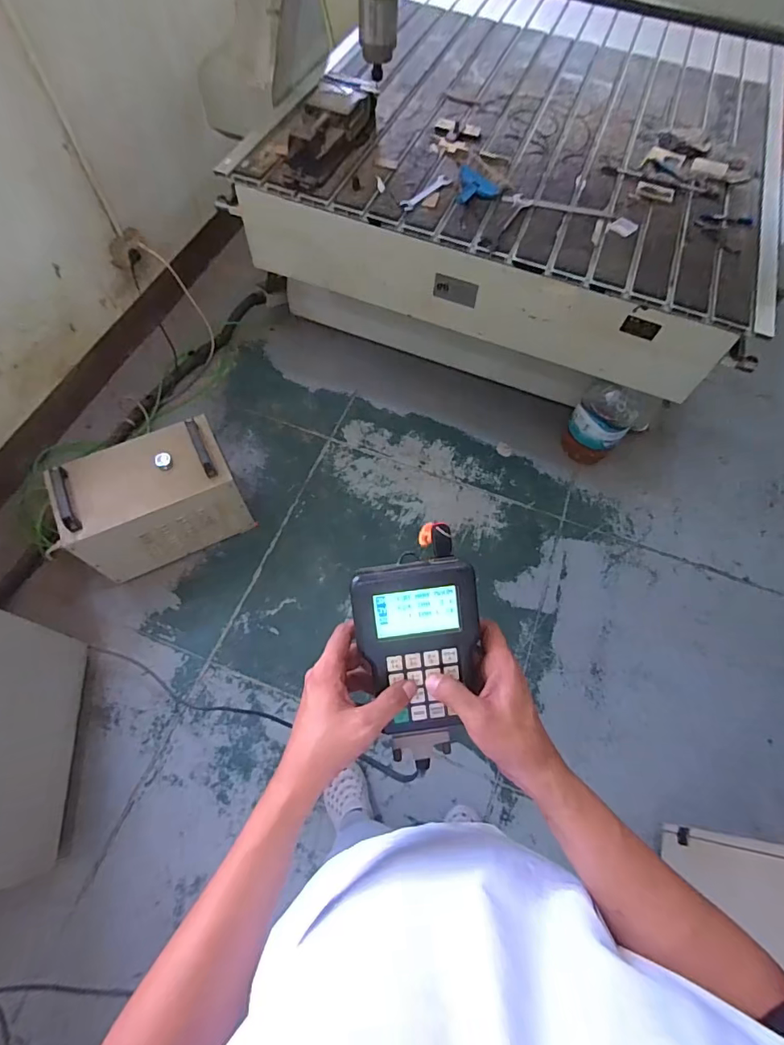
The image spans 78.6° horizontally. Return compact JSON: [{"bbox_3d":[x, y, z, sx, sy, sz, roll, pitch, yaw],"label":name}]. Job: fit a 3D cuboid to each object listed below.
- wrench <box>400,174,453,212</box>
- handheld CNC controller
[{"bbox_3d":[0.096,-0.895,1.302,0.042,0.013,0.195,40,71,14],"label":"wrench"},{"bbox_3d":[0.025,0.106,0.427,0.105,0.033,0.145,-9,95,-2],"label":"handheld CNC controller"}]

